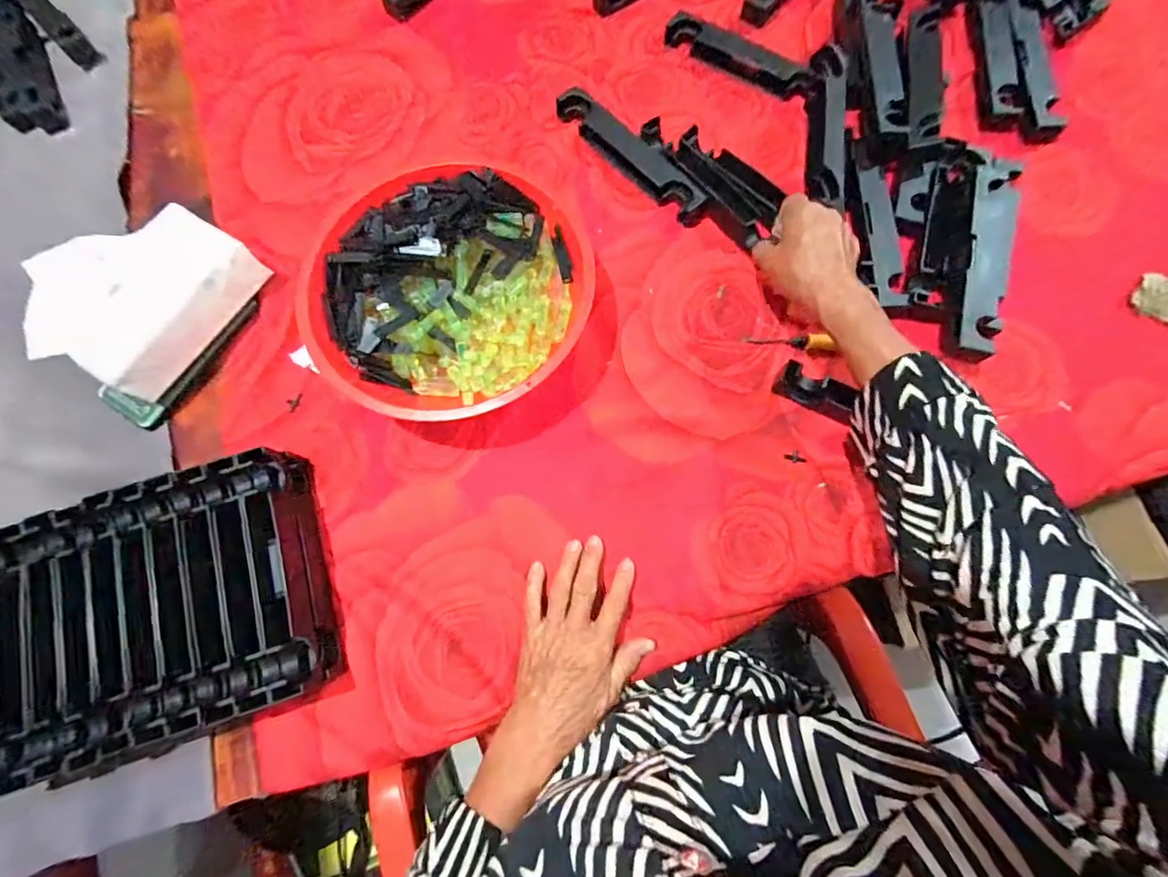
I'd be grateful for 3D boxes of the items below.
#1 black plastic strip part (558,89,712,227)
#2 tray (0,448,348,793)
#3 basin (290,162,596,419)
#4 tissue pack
[{"bbox_3d":[0.053,-0.301,0.517,0.196,0.030,0.038,44,81,12],"label":"black plastic strip part"},{"bbox_3d":[-0.348,0.140,0.400,0.257,0.057,0.199,-17,75,-3],"label":"tray"},{"bbox_3d":[-0.115,-0.127,0.454,0.251,0.078,0.239,-34,77,-7],"label":"basin"},{"bbox_3d":[-0.392,-0.117,0.450,0.077,0.098,0.193,33,79,10],"label":"tissue pack"}]

